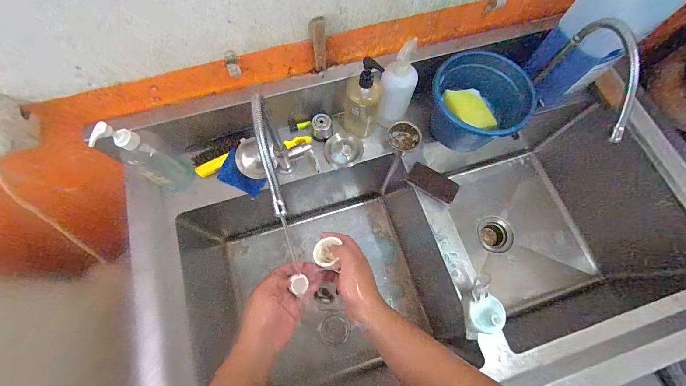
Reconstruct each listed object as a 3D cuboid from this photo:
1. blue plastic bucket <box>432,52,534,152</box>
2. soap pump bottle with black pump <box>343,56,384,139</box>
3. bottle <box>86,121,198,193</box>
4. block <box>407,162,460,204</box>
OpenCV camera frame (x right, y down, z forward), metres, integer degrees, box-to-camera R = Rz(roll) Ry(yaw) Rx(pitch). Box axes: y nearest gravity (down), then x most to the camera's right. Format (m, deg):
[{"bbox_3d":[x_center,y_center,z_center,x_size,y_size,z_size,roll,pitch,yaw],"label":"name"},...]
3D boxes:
[{"bbox_3d":[0.293,-0.193,0.647,0.201,0.122,0.162,-11,72,-6],"label":"blue plastic bucket"},{"bbox_3d":[0.040,-0.188,0.611,0.077,0.189,0.070,5,71,0],"label":"soap pump bottle with black pump"},{"bbox_3d":[-0.353,-0.064,0.551,0.061,0.205,0.074,26,73,7],"label":"bottle"},{"bbox_3d":[0.190,-0.022,0.635,0.105,0.020,0.045,30,101,8],"label":"block"}]

